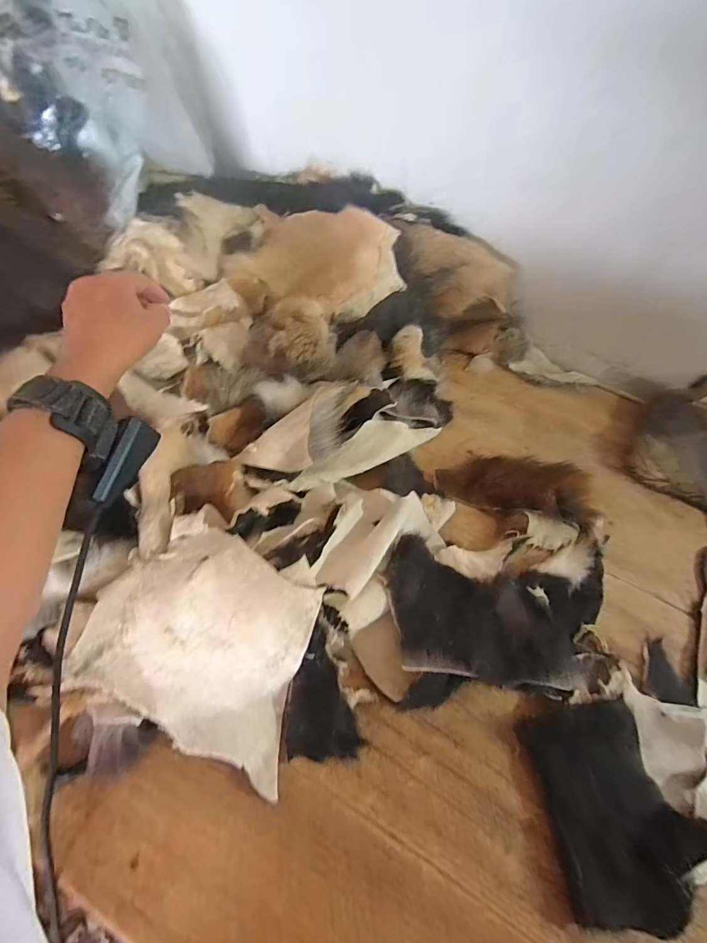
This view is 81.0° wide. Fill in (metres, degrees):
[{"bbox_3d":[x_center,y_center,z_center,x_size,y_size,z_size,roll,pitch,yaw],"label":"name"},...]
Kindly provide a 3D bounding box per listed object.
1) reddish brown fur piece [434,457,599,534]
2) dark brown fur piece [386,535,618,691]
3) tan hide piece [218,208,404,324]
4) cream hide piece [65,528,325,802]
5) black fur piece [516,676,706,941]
[{"bbox_3d":[0.182,0.012,0.460,0.168,0.048,0.068,14,61,4],"label":"reddish brown fur piece"},{"bbox_3d":[0.147,0.121,0.384,0.228,0.036,0.141,2,61,-2],"label":"dark brown fur piece"},{"bbox_3d":[-0.046,-0.250,0.485,0.213,0.050,0.150,20,62,8],"label":"tan hide piece"},{"bbox_3d":[-0.117,0.134,0.335,0.180,0.063,0.139,26,63,11],"label":"cream hide piece"},{"bbox_3d":[0.222,0.251,0.324,0.163,0.031,0.136,-15,63,-12],"label":"black fur piece"}]

